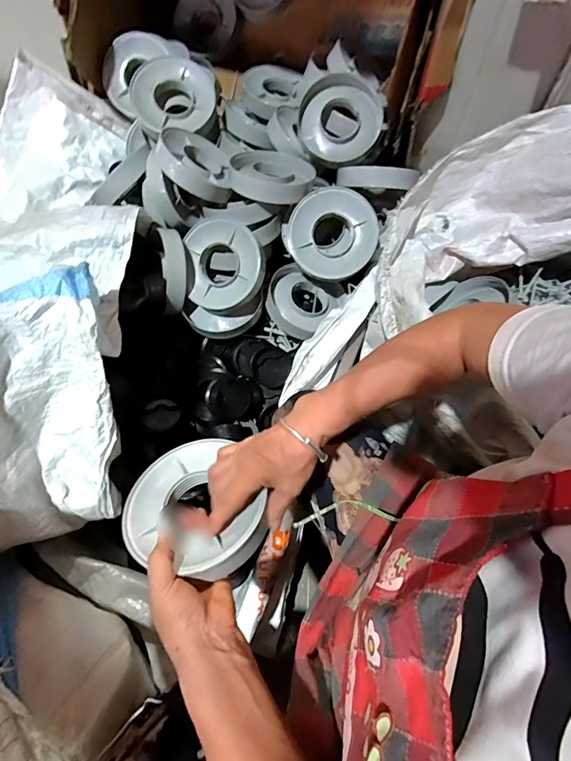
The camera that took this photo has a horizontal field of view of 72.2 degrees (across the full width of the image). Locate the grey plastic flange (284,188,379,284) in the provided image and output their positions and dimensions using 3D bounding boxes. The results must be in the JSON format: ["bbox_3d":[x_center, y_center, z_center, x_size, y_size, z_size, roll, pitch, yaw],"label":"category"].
[{"bbox_3d":[0.084,-0.264,0.716,0.161,0.052,0.158,1,95,7],"label":"grey plastic flange"}]

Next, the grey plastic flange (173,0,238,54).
[{"bbox_3d":[-0.197,-0.903,0.975,0.179,0.138,0.041,25,67,13],"label":"grey plastic flange"}]

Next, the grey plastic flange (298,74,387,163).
[{"bbox_3d":[0.106,-0.504,0.760,0.155,0.031,0.165,0,99,-2],"label":"grey plastic flange"}]

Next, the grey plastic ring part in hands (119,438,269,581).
[{"bbox_3d":[-0.098,0.141,0.437,0.156,0.043,0.154,-5,44,5],"label":"grey plastic ring part in hands"}]

